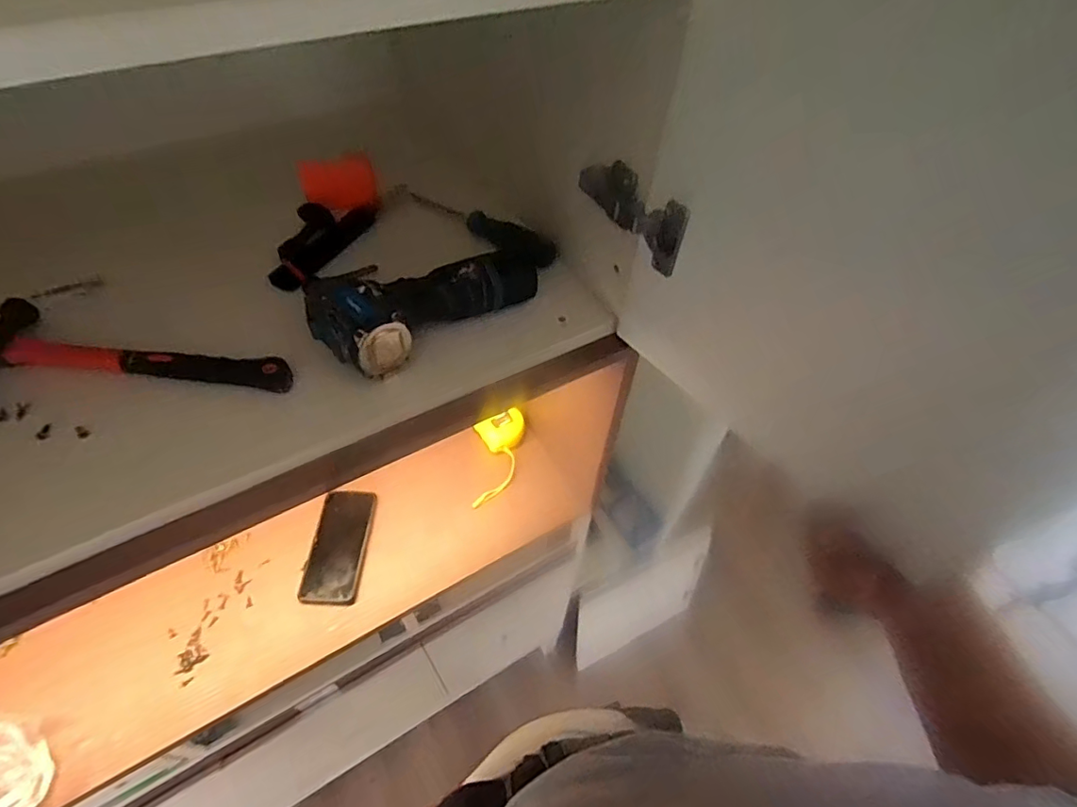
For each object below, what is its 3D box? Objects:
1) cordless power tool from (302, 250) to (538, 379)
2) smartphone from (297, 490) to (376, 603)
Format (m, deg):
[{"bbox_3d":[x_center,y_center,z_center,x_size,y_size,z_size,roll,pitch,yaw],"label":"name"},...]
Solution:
[{"bbox_3d":[-0.101,-0.098,0.493,0.207,0.073,0.102,-31,61,-24],"label":"cordless power tool"},{"bbox_3d":[-0.288,0.206,0.770,0.080,0.008,0.163,5,56,-3],"label":"smartphone"}]

